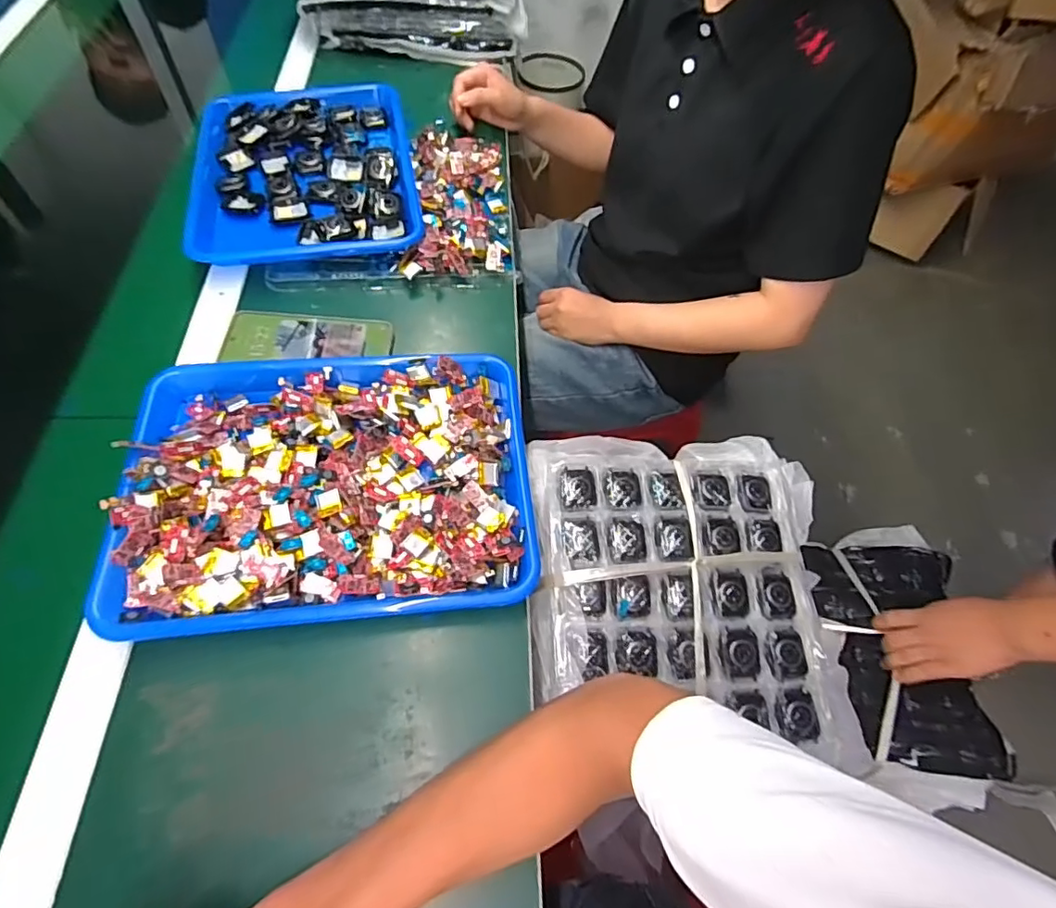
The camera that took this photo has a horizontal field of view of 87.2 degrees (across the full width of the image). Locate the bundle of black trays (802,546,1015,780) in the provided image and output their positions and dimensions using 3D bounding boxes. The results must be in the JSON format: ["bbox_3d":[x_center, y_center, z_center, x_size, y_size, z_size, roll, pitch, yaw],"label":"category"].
[{"bbox_3d":[0.489,0.252,0.718,0.182,0.042,0.280,4,59,-1],"label":"bundle of black trays"}]

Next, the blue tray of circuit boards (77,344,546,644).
[{"bbox_3d":[-0.164,0.016,0.470,0.325,0.038,0.247,-3,59,-5],"label":"blue tray of circuit boards"}]

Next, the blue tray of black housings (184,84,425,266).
[{"bbox_3d":[-0.273,-0.361,0.684,0.249,0.031,0.324,-9,60,-8],"label":"blue tray of black housings"}]

